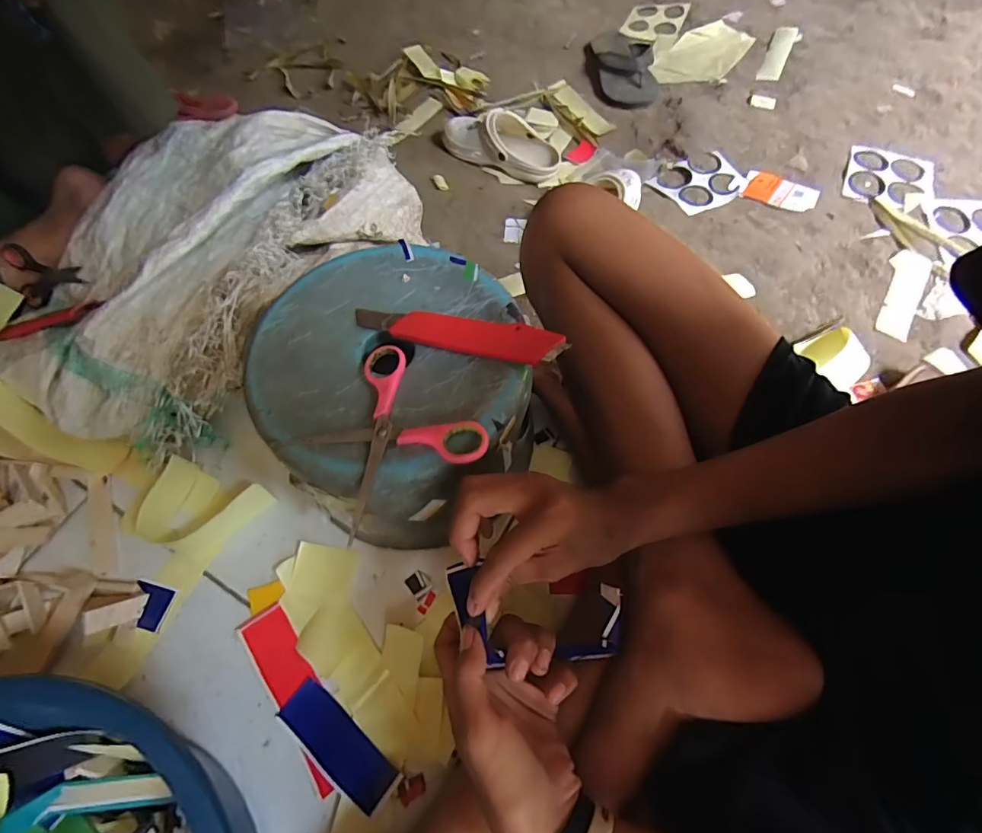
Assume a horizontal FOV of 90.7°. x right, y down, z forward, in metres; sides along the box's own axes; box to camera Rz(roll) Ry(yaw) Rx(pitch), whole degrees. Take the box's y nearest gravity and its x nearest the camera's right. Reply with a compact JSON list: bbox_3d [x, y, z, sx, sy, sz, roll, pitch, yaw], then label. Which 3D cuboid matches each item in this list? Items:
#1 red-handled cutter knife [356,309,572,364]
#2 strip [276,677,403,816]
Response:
[{"bbox_3d":[-0.028,-0.067,0.385,0.170,0.009,0.030,11,69,11],"label":"red-handled cutter knife"},{"bbox_3d":[-0.128,0.273,0.405,0.111,0.007,0.043,36,71,16],"label":"strip"}]

